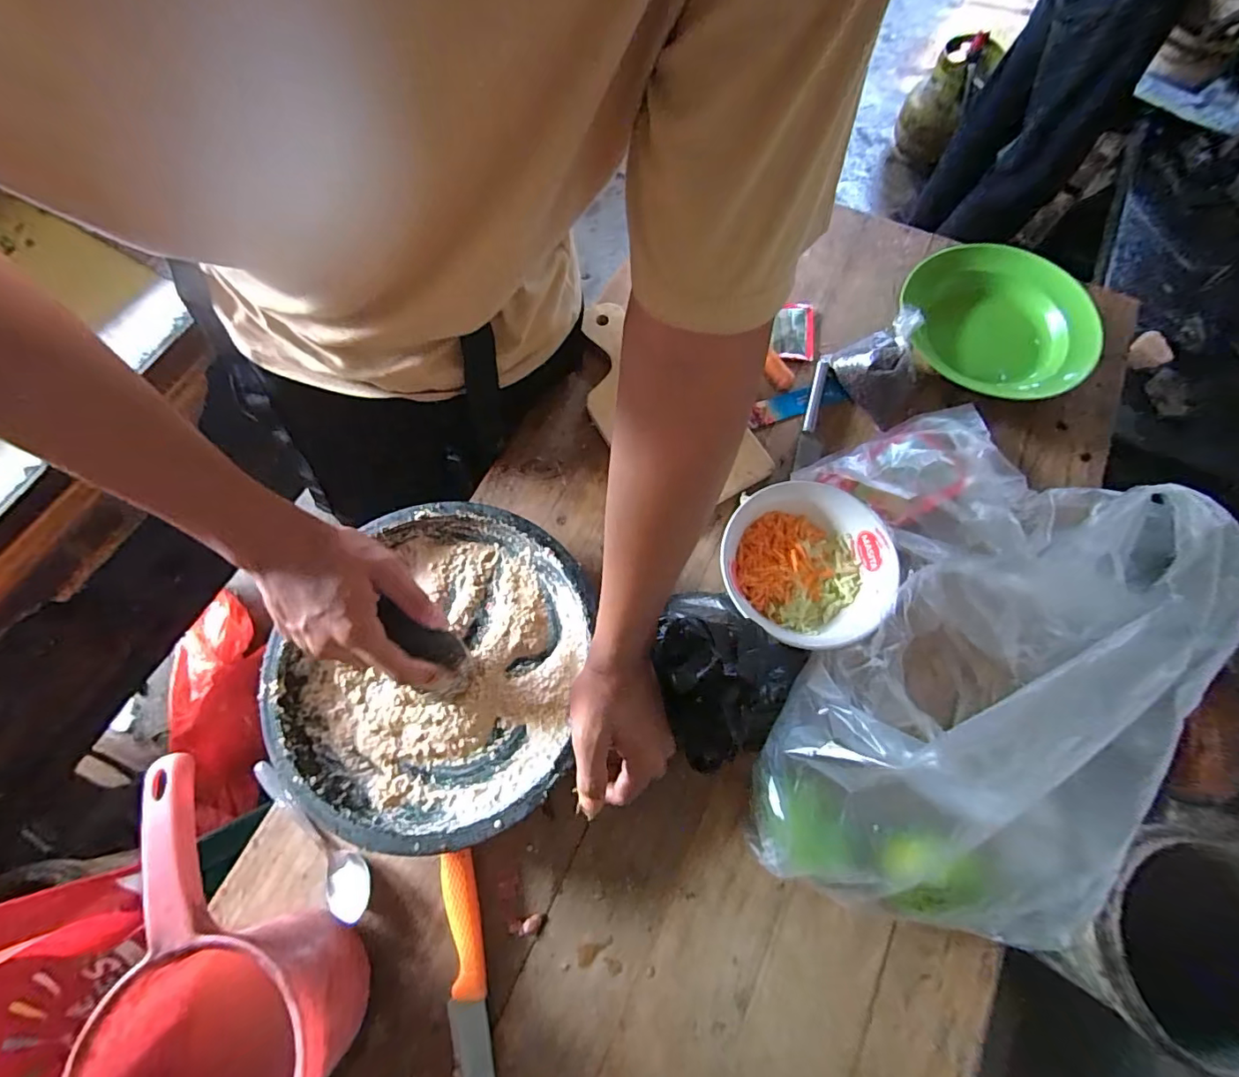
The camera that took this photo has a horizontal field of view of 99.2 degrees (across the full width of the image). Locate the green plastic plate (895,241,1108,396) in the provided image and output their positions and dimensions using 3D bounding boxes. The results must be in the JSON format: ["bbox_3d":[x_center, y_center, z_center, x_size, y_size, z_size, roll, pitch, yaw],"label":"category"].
[{"bbox_3d":[0.425,-0.242,0.600,0.173,0.050,0.200,-27,72,-8],"label":"green plastic plate"}]

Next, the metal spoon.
[{"bbox_3d":[-0.270,0.257,0.450,0.160,0.021,0.036,36,75,12],"label":"metal spoon"}]

